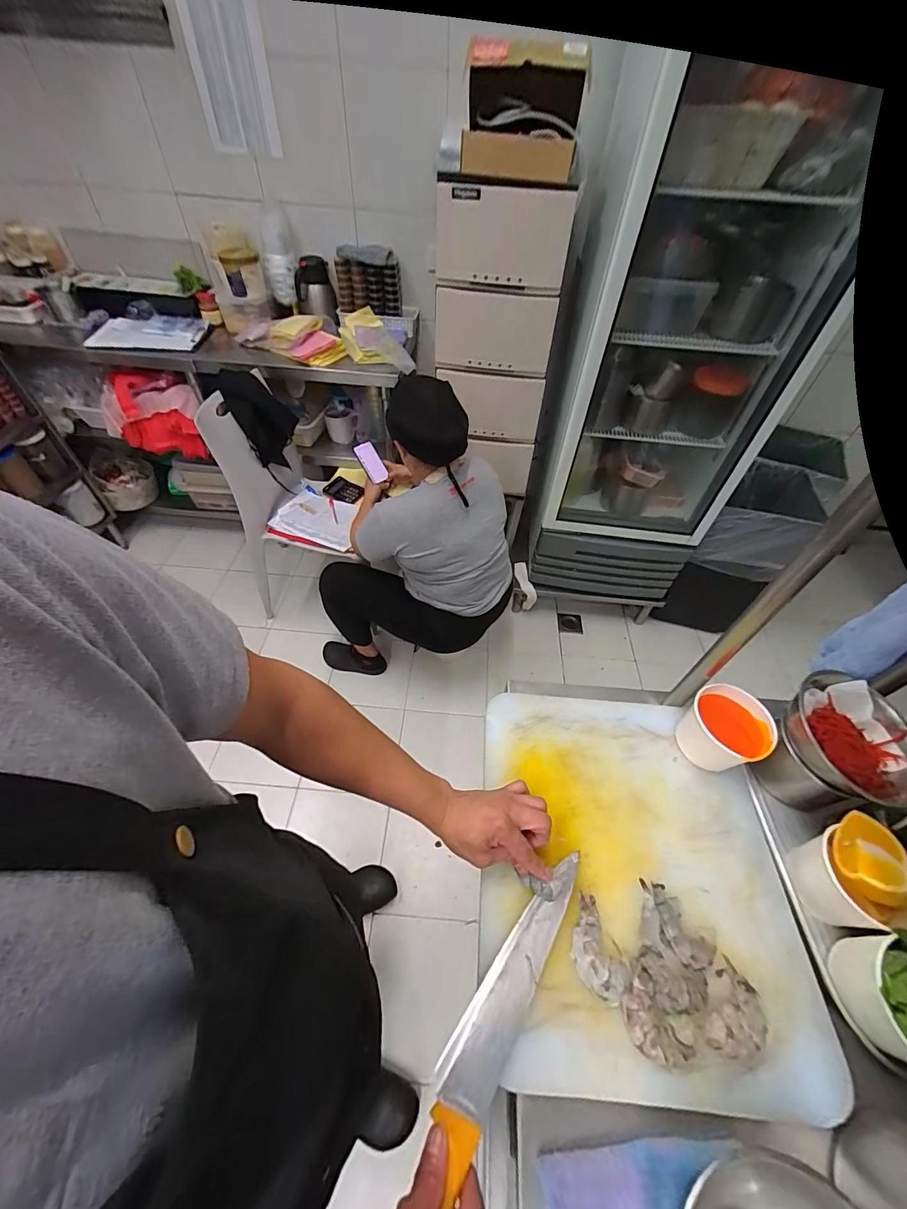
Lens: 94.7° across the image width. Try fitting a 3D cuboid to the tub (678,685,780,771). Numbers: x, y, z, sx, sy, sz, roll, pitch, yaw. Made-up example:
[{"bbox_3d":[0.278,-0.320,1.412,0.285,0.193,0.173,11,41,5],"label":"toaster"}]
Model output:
[{"bbox_3d":[0.353,0.163,0.550,0.081,0.076,0.087,2,50,-2],"label":"tub"}]

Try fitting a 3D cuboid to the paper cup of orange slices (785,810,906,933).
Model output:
[{"bbox_3d":[0.430,0.295,0.449,0.071,0.098,0.095,-15,52,-16],"label":"paper cup of orange slices"}]

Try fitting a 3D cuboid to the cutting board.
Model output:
[{"bbox_3d":[0.205,0.285,0.480,0.334,0.028,0.385,5,50,1],"label":"cutting board"}]

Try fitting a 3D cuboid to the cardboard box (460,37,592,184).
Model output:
[{"bbox_3d":[0.164,-1.158,0.988,0.269,0.204,0.131,7,50,3],"label":"cardboard box"}]

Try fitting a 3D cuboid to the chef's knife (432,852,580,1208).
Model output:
[{"bbox_3d":[0.032,0.391,0.373,0.048,0.028,0.350,31,49,21],"label":"chef's knife"}]

